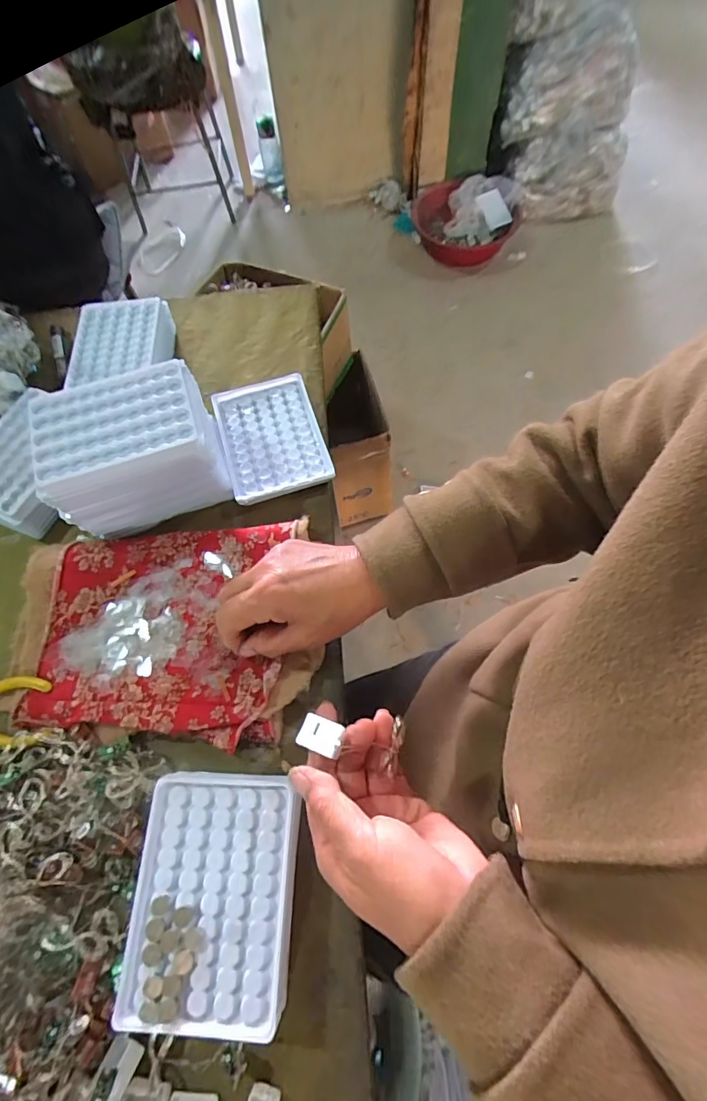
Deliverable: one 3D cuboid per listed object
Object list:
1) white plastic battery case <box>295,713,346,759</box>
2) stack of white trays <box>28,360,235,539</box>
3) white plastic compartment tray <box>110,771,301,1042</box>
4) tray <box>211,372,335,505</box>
[{"bbox_3d":[-0.021,0.111,0.278,0.027,0.004,0.020,10,60,28],"label":"white plastic battery case"},{"bbox_3d":[-0.178,-0.082,0.387,0.130,0.088,0.086,-18,67,-6],"label":"stack of white trays"},{"bbox_3d":[-0.088,0.214,0.290,0.099,0.025,0.128,1,66,3],"label":"white plastic compartment tray"},{"bbox_3d":[-0.080,-0.111,0.448,0.093,0.014,0.130,-17,66,-5],"label":"tray"}]

